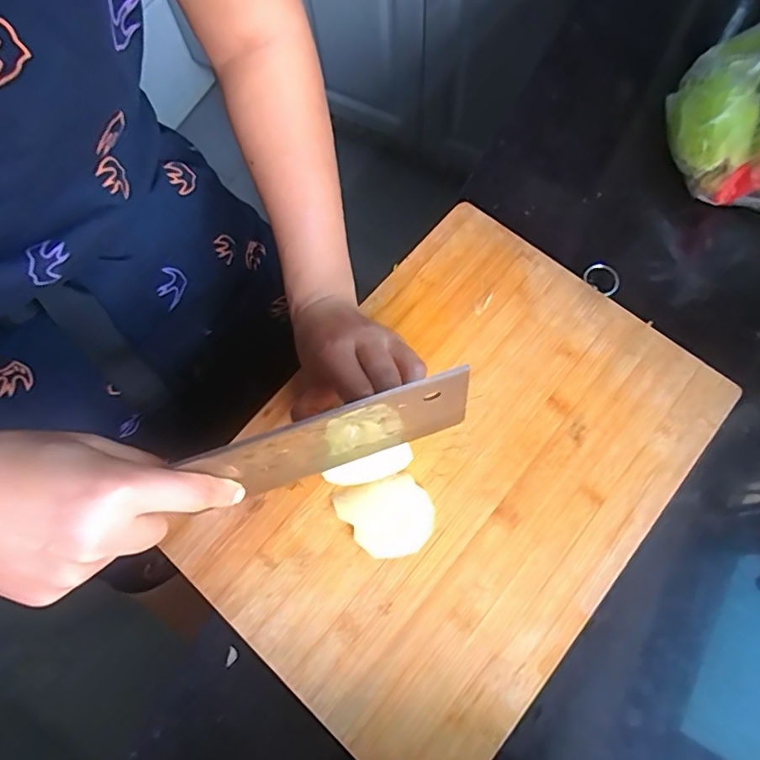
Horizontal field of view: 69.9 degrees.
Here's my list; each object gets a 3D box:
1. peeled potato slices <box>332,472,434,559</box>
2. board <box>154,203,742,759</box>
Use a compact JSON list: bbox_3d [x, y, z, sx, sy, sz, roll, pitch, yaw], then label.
[{"bbox_3d":[0.005,0.099,0.389,0.064,0.008,0.054,-17,70,-3],"label":"peeled potato slices"},{"bbox_3d":[0.055,0.062,0.404,0.265,0.019,0.366,38,77,15],"label":"board"}]

